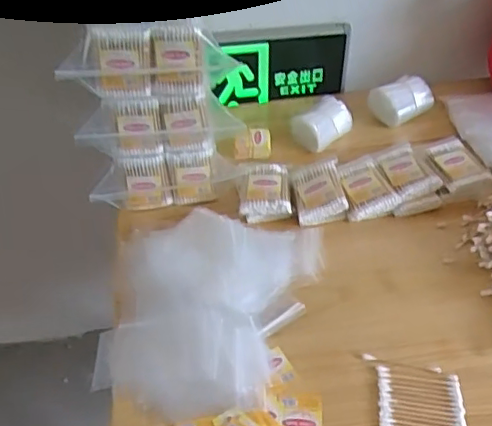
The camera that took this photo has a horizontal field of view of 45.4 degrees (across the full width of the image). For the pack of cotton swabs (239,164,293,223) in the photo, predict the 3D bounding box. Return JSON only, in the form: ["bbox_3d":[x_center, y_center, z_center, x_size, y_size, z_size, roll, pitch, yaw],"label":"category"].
[{"bbox_3d":[0.022,-0.023,0.693,0.058,0.024,0.080,-2,42,0],"label":"pack of cotton swabs"}]

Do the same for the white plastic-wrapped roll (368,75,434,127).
[{"bbox_3d":[0.218,-0.158,0.821,0.078,0.043,0.059,-23,46,-22],"label":"white plastic-wrapped roll"}]

